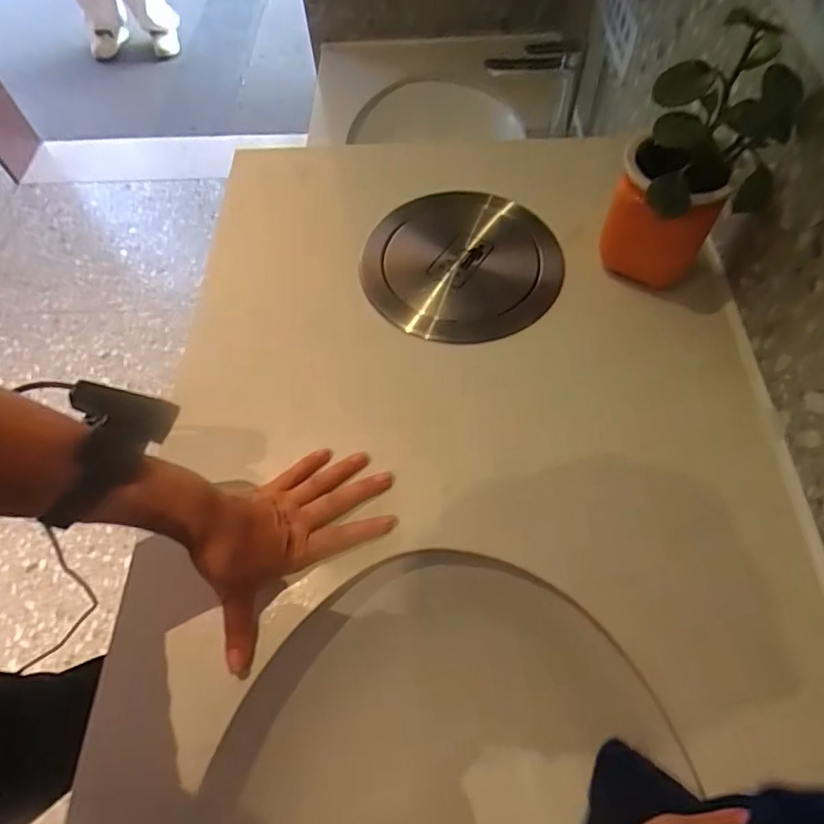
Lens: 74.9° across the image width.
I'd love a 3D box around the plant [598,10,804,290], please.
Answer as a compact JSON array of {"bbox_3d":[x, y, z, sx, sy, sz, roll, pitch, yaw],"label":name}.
[{"bbox_3d":[0.274,-0.230,0.522,0.121,0.214,0.131,-1,61,2],"label":"plant"}]

